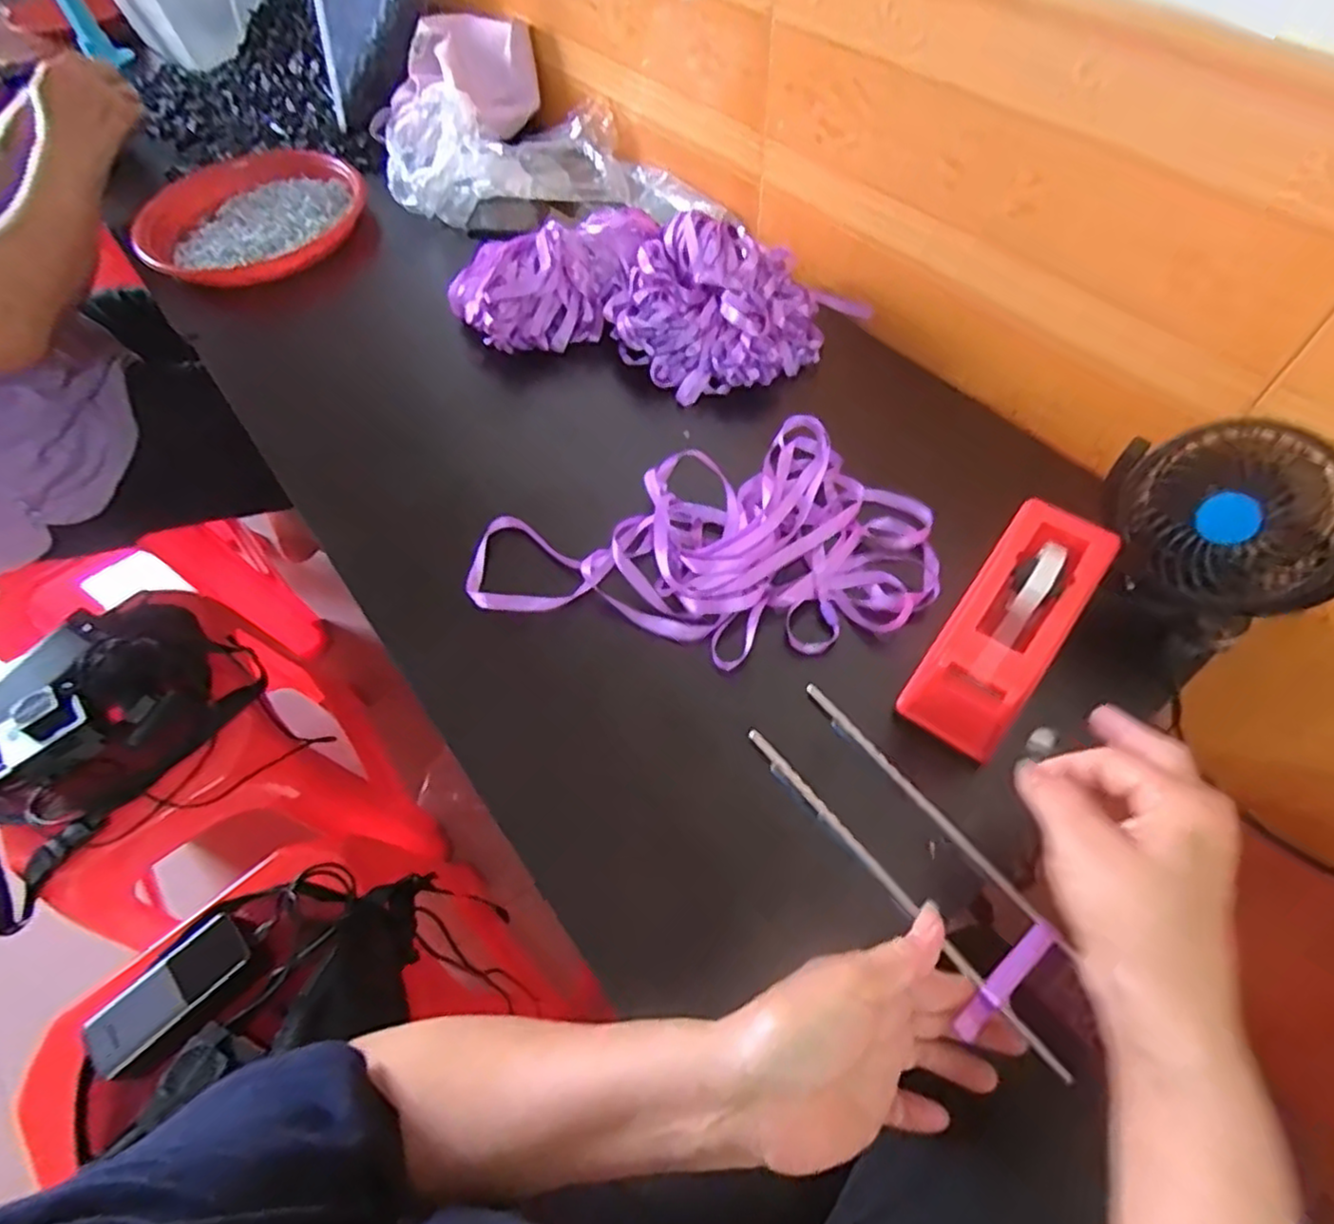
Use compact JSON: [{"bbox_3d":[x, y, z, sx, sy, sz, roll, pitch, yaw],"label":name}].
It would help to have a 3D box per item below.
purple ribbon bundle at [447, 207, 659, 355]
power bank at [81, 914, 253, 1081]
[{"bbox_3d":[-0.100,-0.312,0.652,0.201,0.065,0.125,-21,59,-9],"label":"purple ribbon bundle"},{"bbox_3d":[-0.424,0.322,0.593,0.061,0.025,0.129,39,68,24],"label":"power bank"}]

